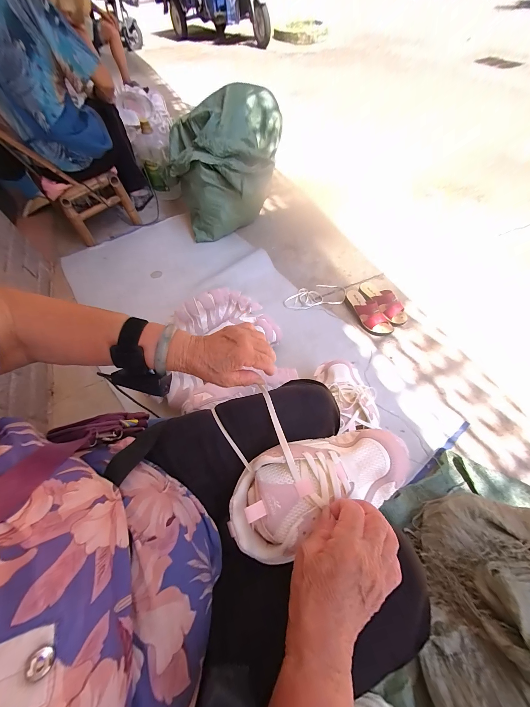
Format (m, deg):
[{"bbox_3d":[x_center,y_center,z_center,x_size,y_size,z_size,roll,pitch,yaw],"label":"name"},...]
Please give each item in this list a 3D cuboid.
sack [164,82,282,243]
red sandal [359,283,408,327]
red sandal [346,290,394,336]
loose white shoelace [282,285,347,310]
[{"bbox_3d":[-0.175,-0.850,1.202,0.532,0.408,0.478,-11,59,-3],"label":"sack"},{"bbox_3d":[0.457,-0.205,1.001,0.080,0.079,0.227,-24,61,-11],"label":"red sandal"},{"bbox_3d":[0.387,-0.165,0.971,0.089,0.077,0.230,-28,62,-13],"label":"red sandal"},{"bbox_3d":[0.207,-0.238,1.059,0.267,0.013,0.114,-10,58,-6],"label":"loose white shoelace"}]

